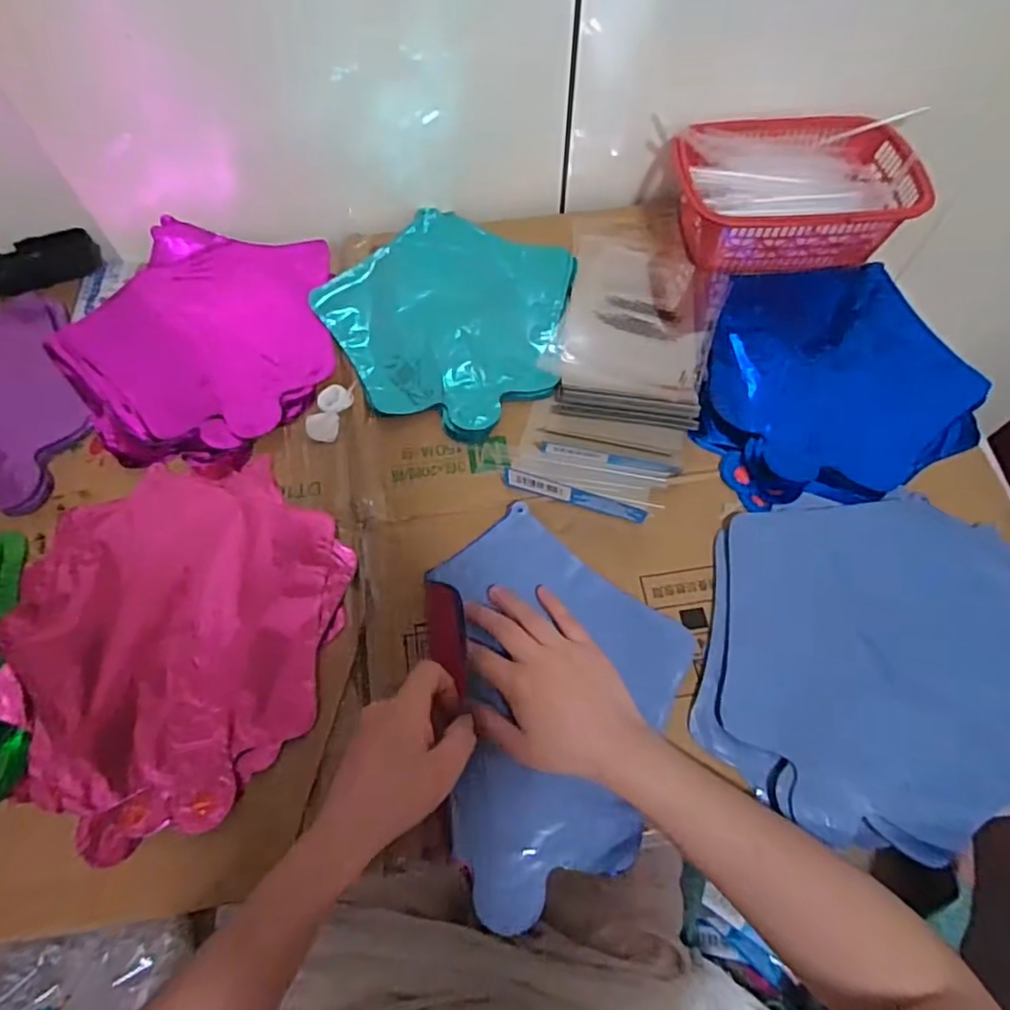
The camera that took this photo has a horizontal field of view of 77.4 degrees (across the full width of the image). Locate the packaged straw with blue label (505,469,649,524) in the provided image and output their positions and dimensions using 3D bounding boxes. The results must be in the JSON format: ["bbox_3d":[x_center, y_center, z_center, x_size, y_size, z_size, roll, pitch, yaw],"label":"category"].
[{"bbox_3d":[0.053,-0.007,0.483,0.111,0.018,0.006,15,30,9],"label":"packaged straw with blue label"}]

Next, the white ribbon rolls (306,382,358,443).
[{"bbox_3d":[-0.148,-0.081,0.535,0.028,0.013,0.056,18,66,9],"label":"white ribbon rolls"}]

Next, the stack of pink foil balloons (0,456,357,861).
[{"bbox_3d":[-0.241,0.084,0.451,0.242,0.009,0.244,35,70,16],"label":"stack of pink foil balloons"}]

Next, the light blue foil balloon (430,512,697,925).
[{"bbox_3d":[0.043,0.129,0.443,0.177,0.021,0.260,-9,65,-4],"label":"light blue foil balloon"}]

